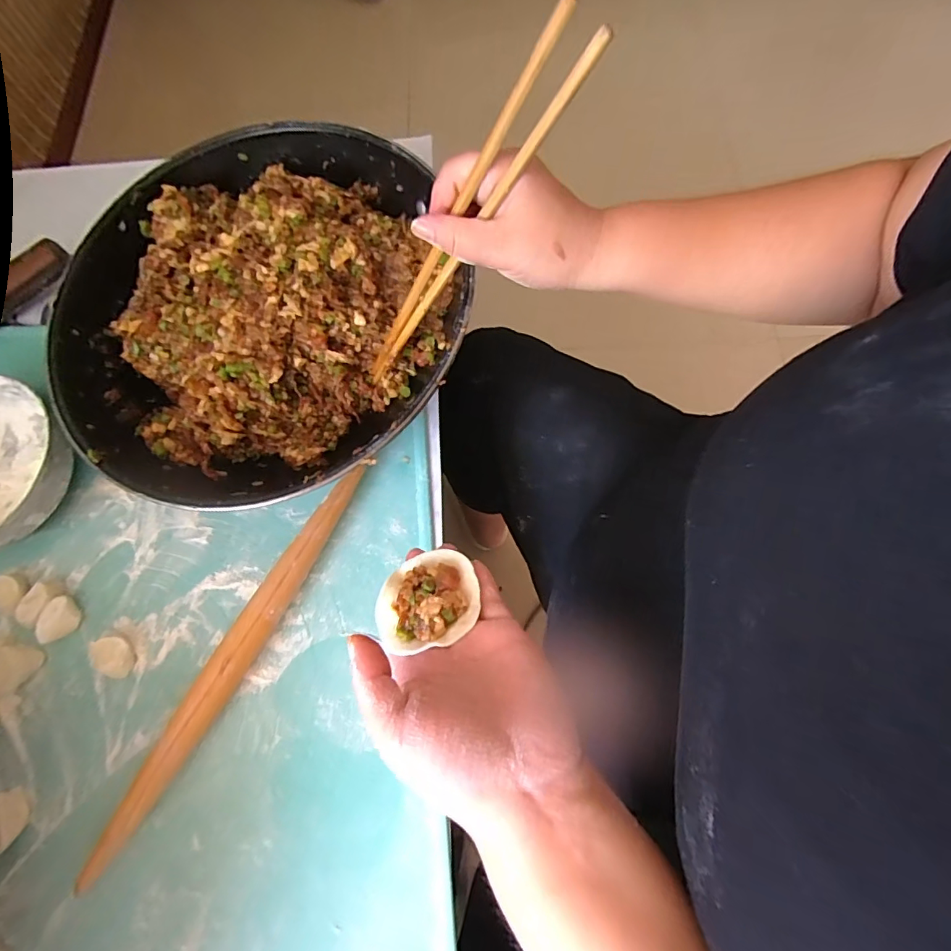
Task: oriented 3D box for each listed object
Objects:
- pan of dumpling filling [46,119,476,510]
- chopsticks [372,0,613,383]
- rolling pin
[{"bbox_3d":[-0.159,-0.118,0.397,0.298,0.104,0.300,-1,72,2],"label":"pan of dumpling filling"},{"bbox_3d":[-0.015,-0.142,0.312,0.020,0.259,0.020,-8,68,-37],"label":"chopsticks"},{"bbox_3d":[-0.165,0.122,0.360,0.022,0.031,0.306,28,75,10],"label":"rolling pin"}]

